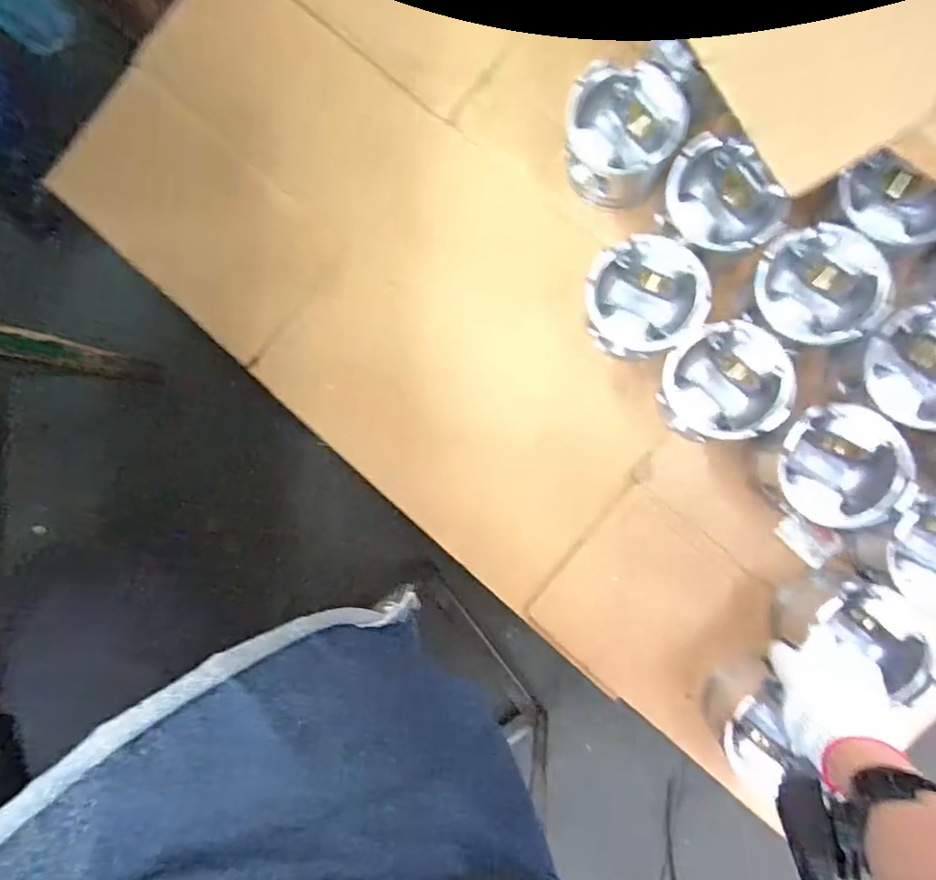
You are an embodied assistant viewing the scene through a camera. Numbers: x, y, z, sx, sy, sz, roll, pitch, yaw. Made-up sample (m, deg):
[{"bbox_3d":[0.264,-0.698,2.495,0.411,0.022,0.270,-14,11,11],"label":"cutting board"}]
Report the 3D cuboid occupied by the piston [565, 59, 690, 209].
[{"bbox_3d":[0.158,-0.311,0.584,0.111,0.087,0.108,-2,88,8],"label":"piston"}]

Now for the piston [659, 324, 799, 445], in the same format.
[{"bbox_3d":[0.251,-0.055,0.575,0.111,0.106,0.108,0,88,8],"label":"piston"}]

